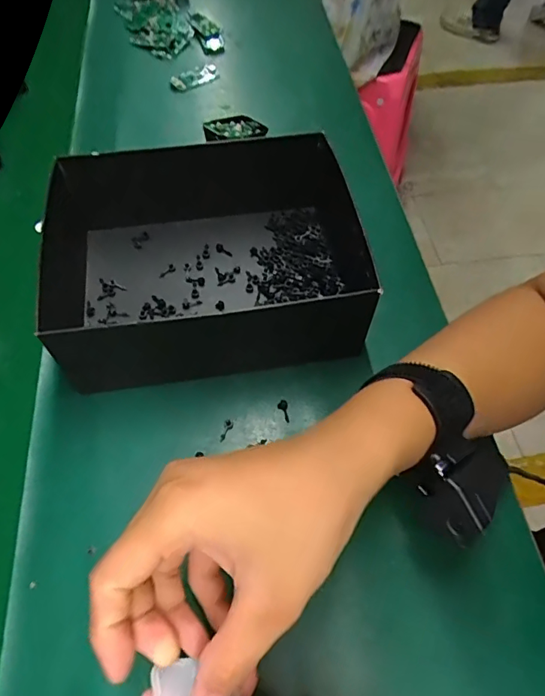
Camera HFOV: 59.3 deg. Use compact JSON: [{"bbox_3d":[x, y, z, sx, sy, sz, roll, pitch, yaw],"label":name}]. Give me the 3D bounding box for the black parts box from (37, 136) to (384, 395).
[{"bbox_3d":[-0.061,-0.075,0.402,0.272,0.085,0.197,-7,59,-5],"label":"black parts box"}]

